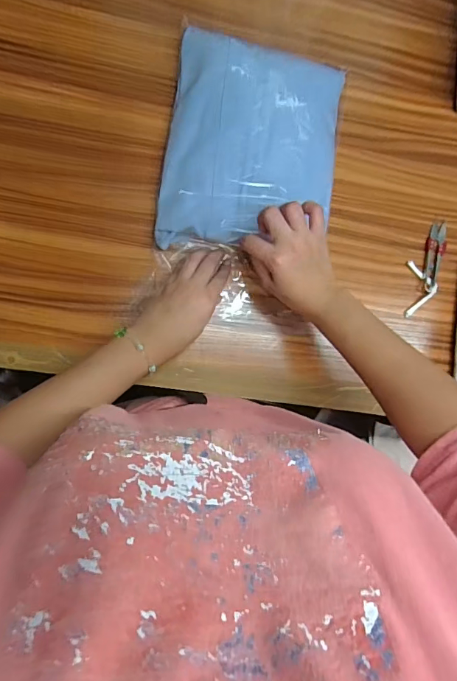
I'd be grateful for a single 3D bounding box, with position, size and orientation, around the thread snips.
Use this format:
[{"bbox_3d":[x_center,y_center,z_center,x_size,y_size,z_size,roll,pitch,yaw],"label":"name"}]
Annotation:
[{"bbox_3d":[0.259,-0.096,0.554,0.042,0.013,0.134,21,84,-7],"label":"thread snips"}]

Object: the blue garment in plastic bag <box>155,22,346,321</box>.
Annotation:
[{"bbox_3d":[0.026,-0.194,0.512,0.203,0.049,0.323,9,85,-9],"label":"blue garment in plastic bag"}]

